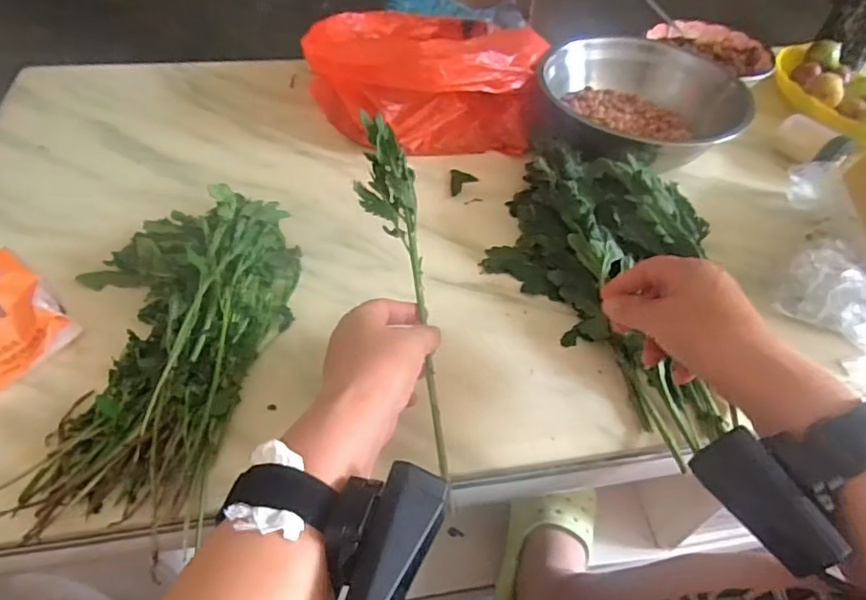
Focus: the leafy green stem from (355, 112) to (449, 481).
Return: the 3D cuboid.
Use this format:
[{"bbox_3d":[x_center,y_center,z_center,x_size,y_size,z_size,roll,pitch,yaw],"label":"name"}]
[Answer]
[{"bbox_3d":[-0.025,-0.024,0.458,0.048,0.024,0.326,-7,64,-11],"label":"leafy green stem"}]

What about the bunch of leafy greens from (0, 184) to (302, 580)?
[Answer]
[{"bbox_3d":[-0.211,0.025,0.426,0.178,0.069,0.276,2,50,-3],"label":"bunch of leafy greens"}]

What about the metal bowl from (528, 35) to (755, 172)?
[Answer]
[{"bbox_3d":[0.243,-0.234,0.672,0.226,0.078,0.226,3,50,-3],"label":"metal bowl"}]

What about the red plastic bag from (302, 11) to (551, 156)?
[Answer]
[{"bbox_3d":[-0.004,-0.284,0.680,0.280,0.111,0.228,17,50,9],"label":"red plastic bag"}]

